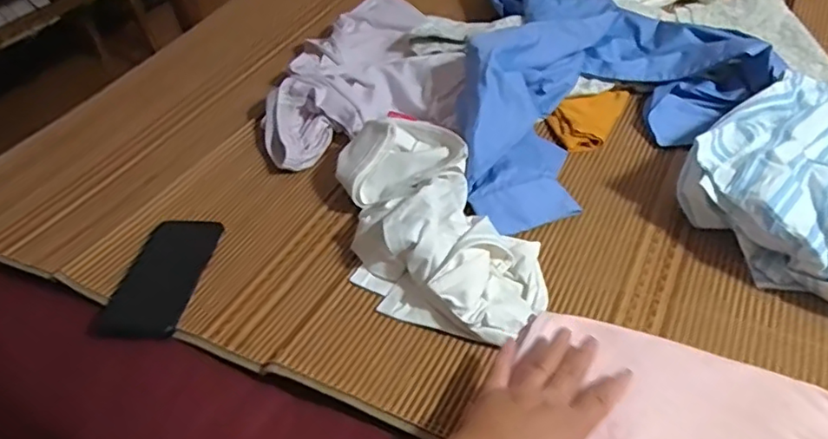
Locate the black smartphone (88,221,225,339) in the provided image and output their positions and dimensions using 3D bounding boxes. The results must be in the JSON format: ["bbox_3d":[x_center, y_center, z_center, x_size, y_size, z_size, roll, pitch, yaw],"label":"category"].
[{"bbox_3d":[-0.273,0.059,0.643,0.093,0.012,0.160,1,44,9],"label":"black smartphone"}]

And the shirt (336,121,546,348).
[{"bbox_3d":[0.012,0.002,0.626,0.166,0.068,0.323,-23,46,-16],"label":"shirt"}]

